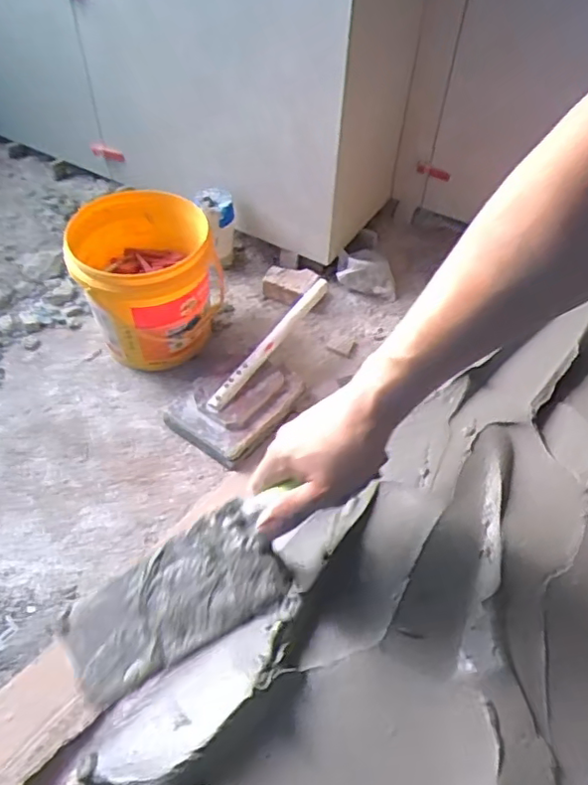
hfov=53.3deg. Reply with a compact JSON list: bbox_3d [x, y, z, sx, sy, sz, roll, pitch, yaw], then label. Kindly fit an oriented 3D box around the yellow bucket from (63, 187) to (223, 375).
[{"bbox_3d":[-0.271,-0.202,1.094,0.261,0.243,0.261,-6,51,-7],"label":"yellow bucket"}]

